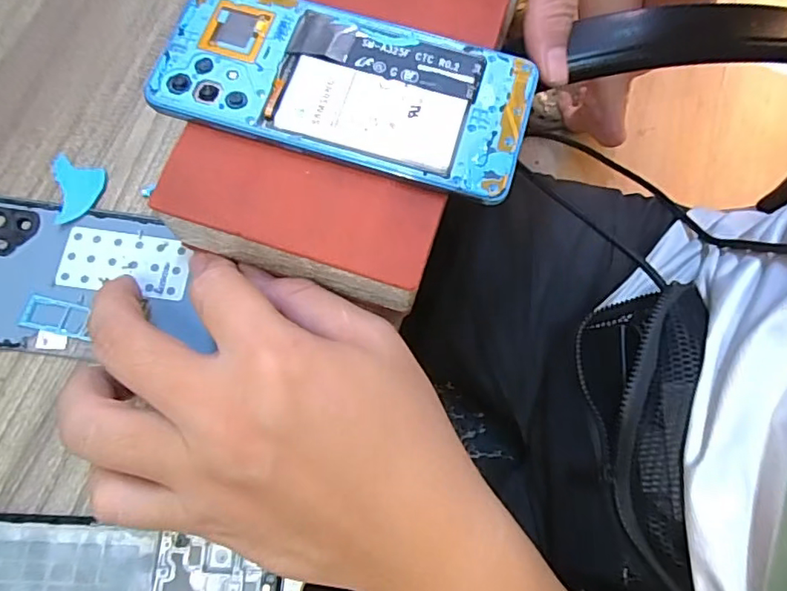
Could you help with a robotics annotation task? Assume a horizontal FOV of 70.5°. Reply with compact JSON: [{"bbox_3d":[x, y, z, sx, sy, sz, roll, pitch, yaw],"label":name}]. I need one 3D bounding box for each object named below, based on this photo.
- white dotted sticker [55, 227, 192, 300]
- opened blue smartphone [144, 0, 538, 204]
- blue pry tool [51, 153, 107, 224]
[{"bbox_3d":[-0.125,-0.015,0.260,0.058,0.004,0.028,7,72,2],"label":"white dotted sticker"},{"bbox_3d":[-0.022,-0.091,0.241,0.157,0.008,0.071,17,73,3],"label":"opened blue smartphone"},{"bbox_3d":[-0.153,-0.054,0.269,0.023,0.004,0.037,-15,73,-5],"label":"blue pry tool"}]

